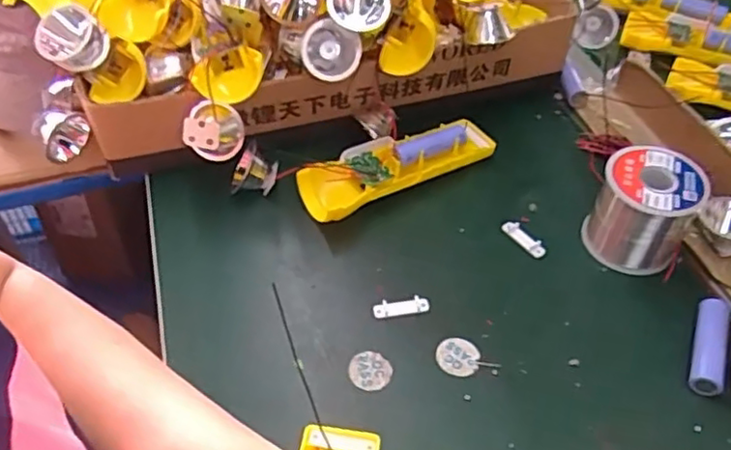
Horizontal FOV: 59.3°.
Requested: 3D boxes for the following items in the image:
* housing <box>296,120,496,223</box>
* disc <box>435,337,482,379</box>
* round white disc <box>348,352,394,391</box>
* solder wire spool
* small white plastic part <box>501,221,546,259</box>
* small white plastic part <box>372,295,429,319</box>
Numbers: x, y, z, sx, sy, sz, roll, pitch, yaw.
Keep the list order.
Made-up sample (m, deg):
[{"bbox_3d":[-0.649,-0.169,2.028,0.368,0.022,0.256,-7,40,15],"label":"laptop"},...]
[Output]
[{"bbox_3d":[0.027,-0.048,0.516,0.160,0.032,0.047,-25,52,-21],"label":"housing"},{"bbox_3d":[0.059,0.084,0.411,0.027,0.004,0.026,0,48,0],"label":"disc"},{"bbox_3d":[0.003,0.092,0.403,0.027,0.004,0.024,36,63,23],"label":"round white disc"},{"bbox_3d":[0.197,-0.010,0.458,0.065,0.066,0.061,26,52,22],"label":"solder wire spool"},{"bbox_3d":[0.119,0.010,0.480,0.012,0.005,0.038,-29,54,-24],"label":"small white plastic part"},{"bbox_3d":[0.024,0.055,0.435,0.038,0.005,0.010,-8,48,-7],"label":"small white plastic part"}]

